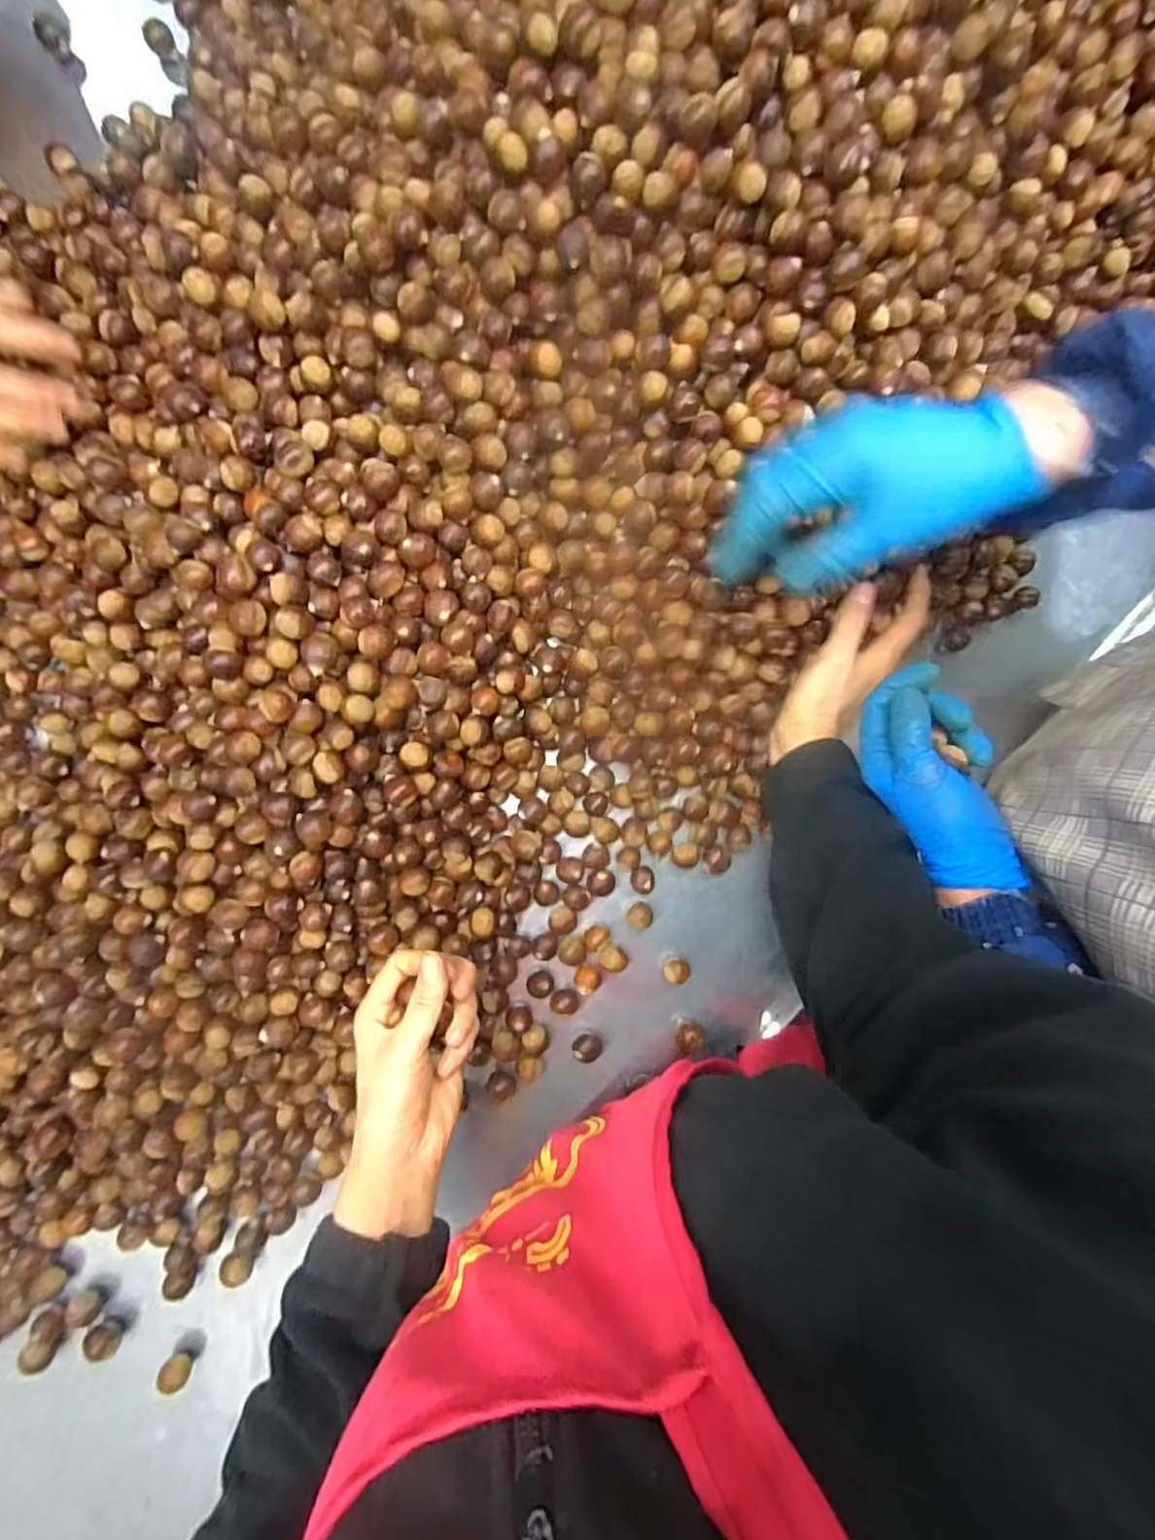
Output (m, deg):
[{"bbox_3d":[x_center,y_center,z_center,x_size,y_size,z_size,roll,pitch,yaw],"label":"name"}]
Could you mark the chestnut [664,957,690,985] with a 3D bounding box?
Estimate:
[{"bbox_3d":[0.084,0.169,0.539,0.025,0.022,0.019,11,90,-4],"label":"chestnut"}]

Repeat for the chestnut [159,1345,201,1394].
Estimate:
[{"bbox_3d":[-0.315,0.473,0.504,0.022,0.021,0.021,31,88,-4],"label":"chestnut"}]

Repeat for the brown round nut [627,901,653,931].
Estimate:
[{"bbox_3d":[0.052,0.122,0.539,0.020,0.020,0.022,0,91,-4],"label":"brown round nut"}]

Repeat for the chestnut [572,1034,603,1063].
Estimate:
[{"bbox_3d":[0.008,0.226,0.533,0.024,0.029,0.023,0,91,-4],"label":"chestnut"}]

